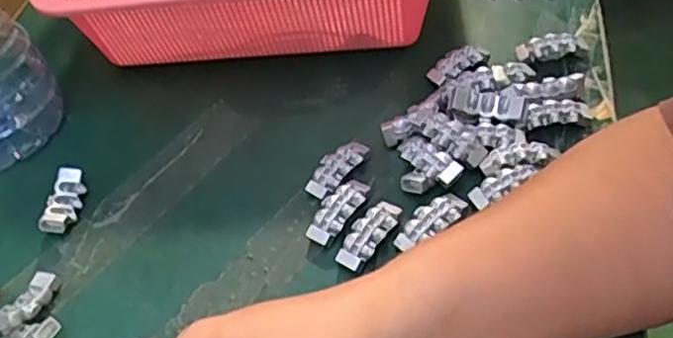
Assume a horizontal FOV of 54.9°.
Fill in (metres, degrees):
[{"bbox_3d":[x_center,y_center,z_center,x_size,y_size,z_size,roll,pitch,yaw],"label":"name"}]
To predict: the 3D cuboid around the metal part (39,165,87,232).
[{"bbox_3d":[-0.176,0.022,0.419,0.018,0.018,0.045,-1,48,8],"label":"metal part"}]

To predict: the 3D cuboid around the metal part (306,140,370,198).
[{"bbox_3d":[0.001,-0.001,0.407,0.018,0.013,0.047,27,57,29],"label":"metal part"}]

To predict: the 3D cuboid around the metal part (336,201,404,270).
[{"bbox_3d":[0.019,0.037,0.371,0.019,0.013,0.047,26,57,29],"label":"metal part"}]

